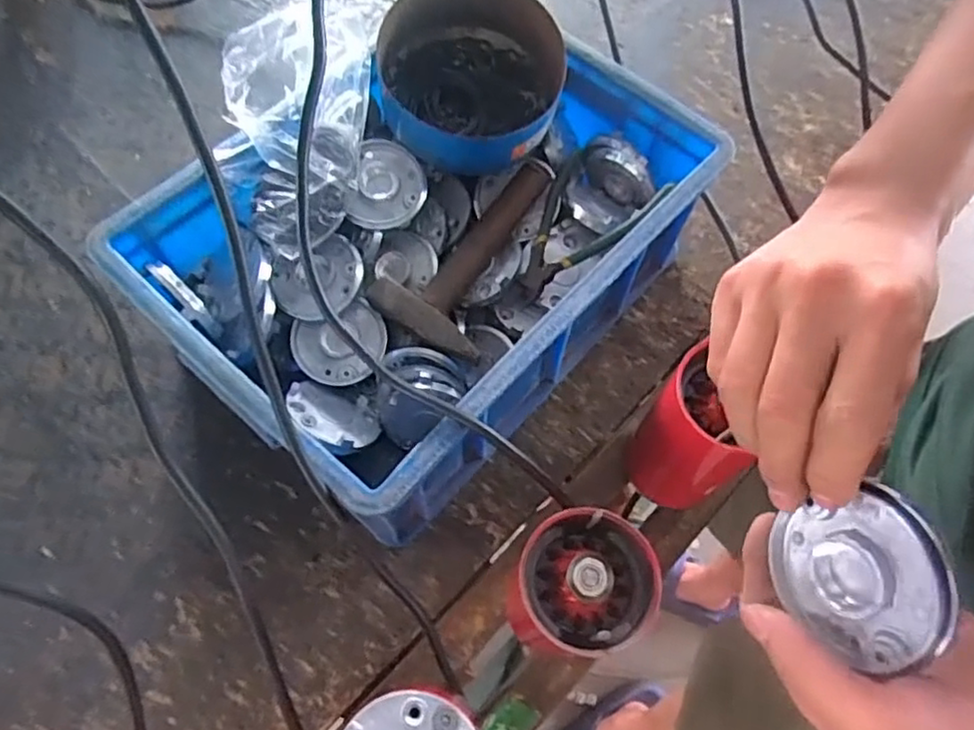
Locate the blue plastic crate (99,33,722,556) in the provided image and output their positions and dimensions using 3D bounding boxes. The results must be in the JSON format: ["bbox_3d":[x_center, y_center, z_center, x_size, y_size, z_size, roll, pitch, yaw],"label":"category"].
[{"bbox_3d":[-0.044,-0.096,0.549,0.287,0.153,0.395,38,70,14],"label":"blue plastic crate"}]

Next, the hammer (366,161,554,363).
[{"bbox_3d":[-0.012,-0.100,0.533,0.094,0.023,0.183,27,68,10],"label":"hammer"}]

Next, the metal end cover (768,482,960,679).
[{"bbox_3d":[0.148,0.086,0.263,0.013,0.067,0.062,1,65,-28],"label":"metal end cover"}]

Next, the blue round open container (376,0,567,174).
[{"bbox_3d":[-0.015,-0.228,0.526,0.138,0.073,0.143,1,65,-1],"label":"blue round open container"}]

